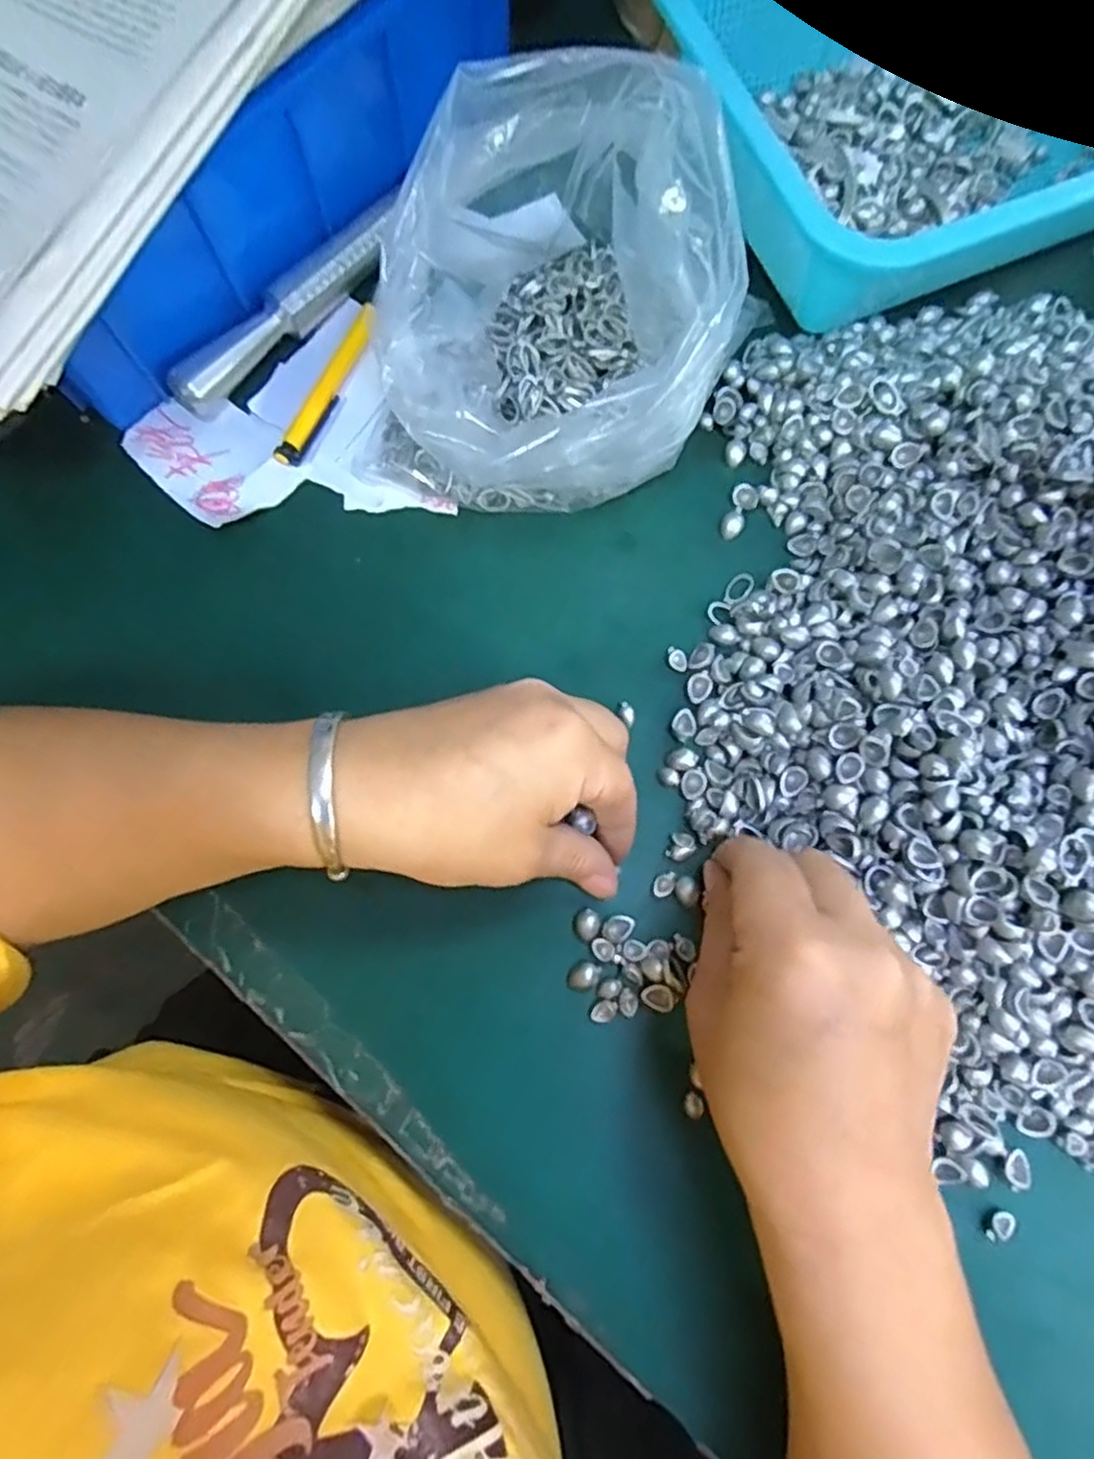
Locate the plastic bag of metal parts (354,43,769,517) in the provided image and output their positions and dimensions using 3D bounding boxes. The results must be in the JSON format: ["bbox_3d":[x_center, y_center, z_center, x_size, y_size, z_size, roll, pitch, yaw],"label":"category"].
[{"bbox_3d":[0.005,-0.166,0.280,0.134,0.101,0.147,26,78,5],"label":"plastic bag of metal parts"}]

